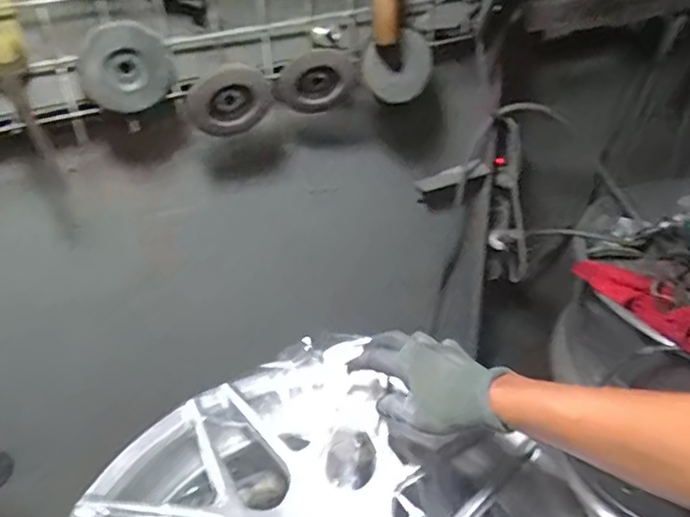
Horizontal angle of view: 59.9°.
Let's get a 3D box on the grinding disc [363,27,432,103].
[{"bbox_3d":[0.067,-0.236,0.734,0.087,0.080,0.027,-26,32,2],"label":"grinding disc"}]

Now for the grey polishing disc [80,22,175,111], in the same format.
[{"bbox_3d":[-0.220,-0.194,0.607,0.090,0.081,0.012,-16,37,-18],"label":"grey polishing disc"}]

